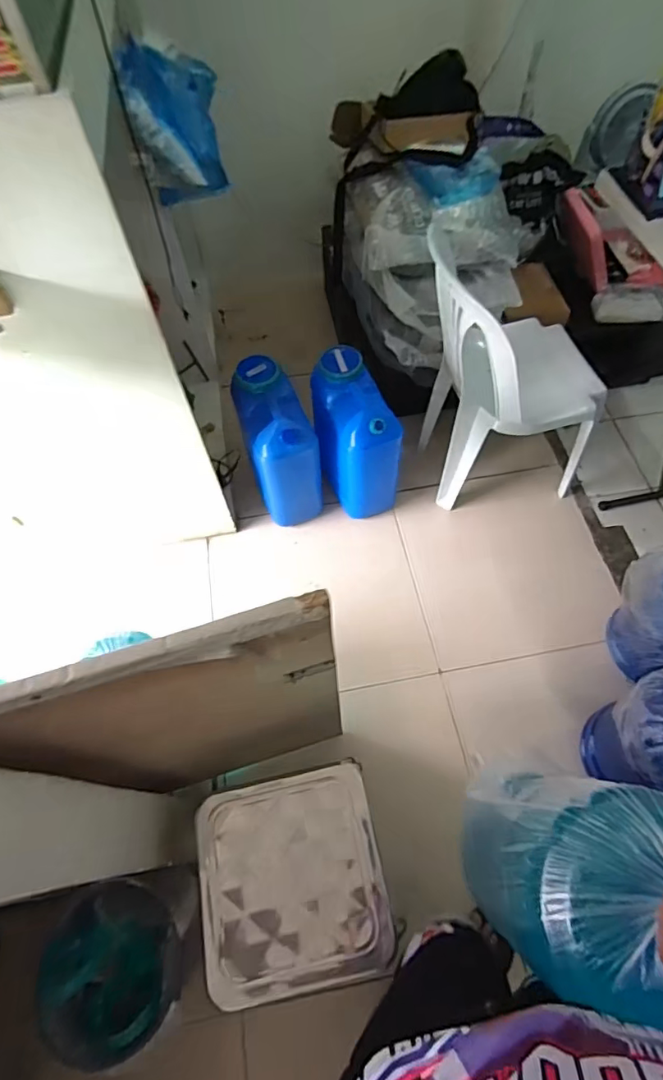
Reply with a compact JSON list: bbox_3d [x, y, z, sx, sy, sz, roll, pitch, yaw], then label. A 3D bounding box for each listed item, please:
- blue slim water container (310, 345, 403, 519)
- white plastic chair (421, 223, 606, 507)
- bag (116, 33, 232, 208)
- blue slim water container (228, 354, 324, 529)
[{"bbox_3d":[0.058,-0.300,1.504,0.188,0.376,0.324,-23,63,-10],"label":"blue slim water container"},{"bbox_3d":[0.445,-0.400,1.316,0.438,0.646,0.348,-11,61,-4],"label":"white plastic chair"},{"bbox_3d":[-0.345,-0.937,1.182,0.183,0.298,0.130,-13,62,-5],"label":"bag"},{"bbox_3d":[-0.156,-0.277,1.487,0.179,0.370,0.324,-17,62,-7],"label":"blue slim water container"}]

